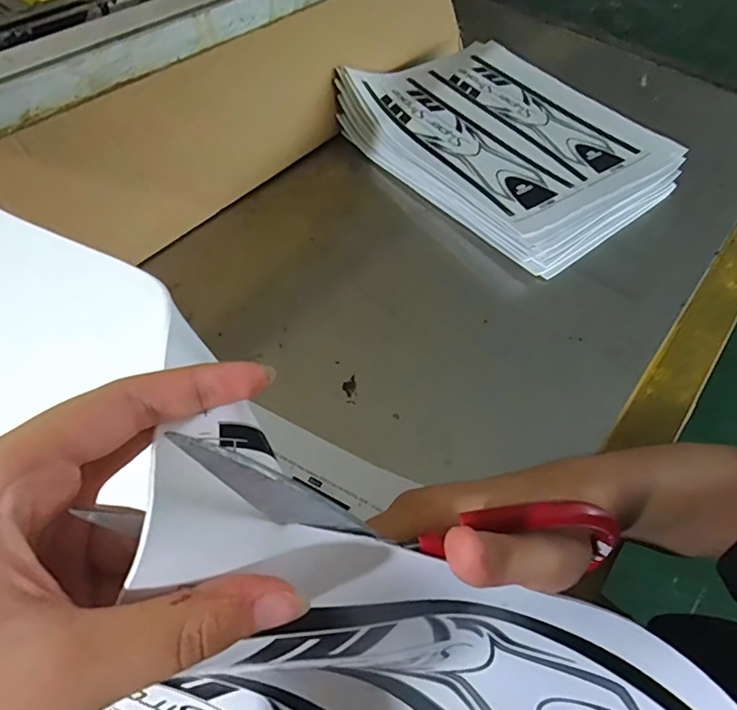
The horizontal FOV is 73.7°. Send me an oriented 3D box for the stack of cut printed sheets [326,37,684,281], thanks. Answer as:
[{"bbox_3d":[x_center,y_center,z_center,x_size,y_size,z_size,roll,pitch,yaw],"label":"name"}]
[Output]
[{"bbox_3d":[0.157,-0.248,0.576,0.261,0.063,0.344,-35,65,-25],"label":"stack of cut printed sheets"}]

